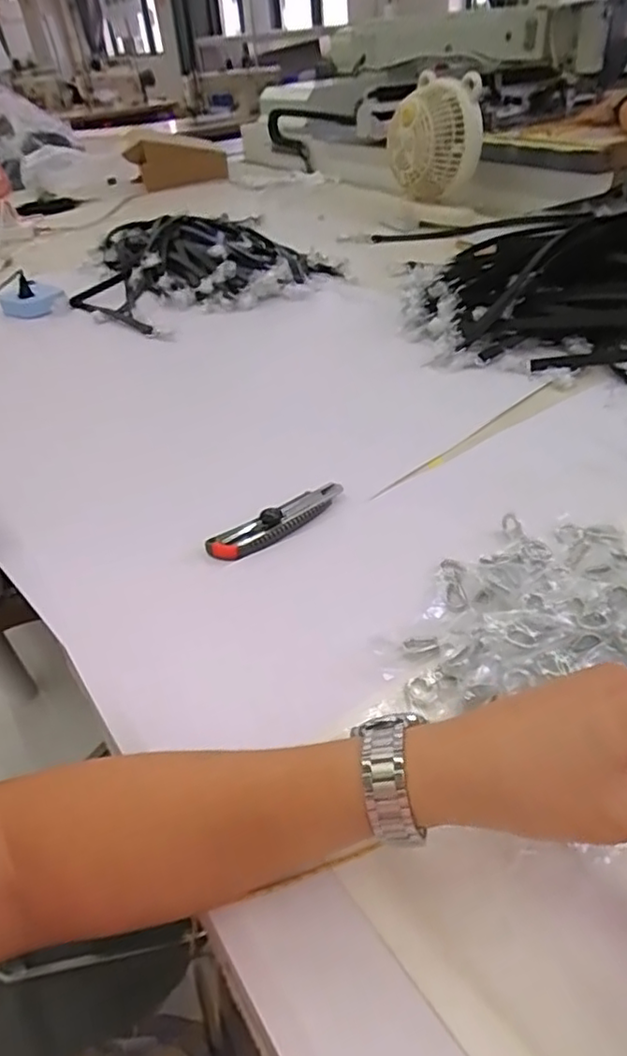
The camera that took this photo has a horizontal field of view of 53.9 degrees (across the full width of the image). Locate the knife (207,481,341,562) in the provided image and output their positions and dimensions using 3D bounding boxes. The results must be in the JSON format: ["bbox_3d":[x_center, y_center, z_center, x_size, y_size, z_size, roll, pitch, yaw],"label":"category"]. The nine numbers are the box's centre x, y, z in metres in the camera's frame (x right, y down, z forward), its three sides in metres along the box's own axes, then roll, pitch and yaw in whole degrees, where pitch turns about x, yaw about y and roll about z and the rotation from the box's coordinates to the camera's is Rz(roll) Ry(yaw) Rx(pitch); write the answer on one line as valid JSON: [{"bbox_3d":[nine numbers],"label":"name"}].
[{"bbox_3d":[-0.030,-0.009,0.600,0.156,0.019,0.032,-30,45,-27],"label":"knife"}]

